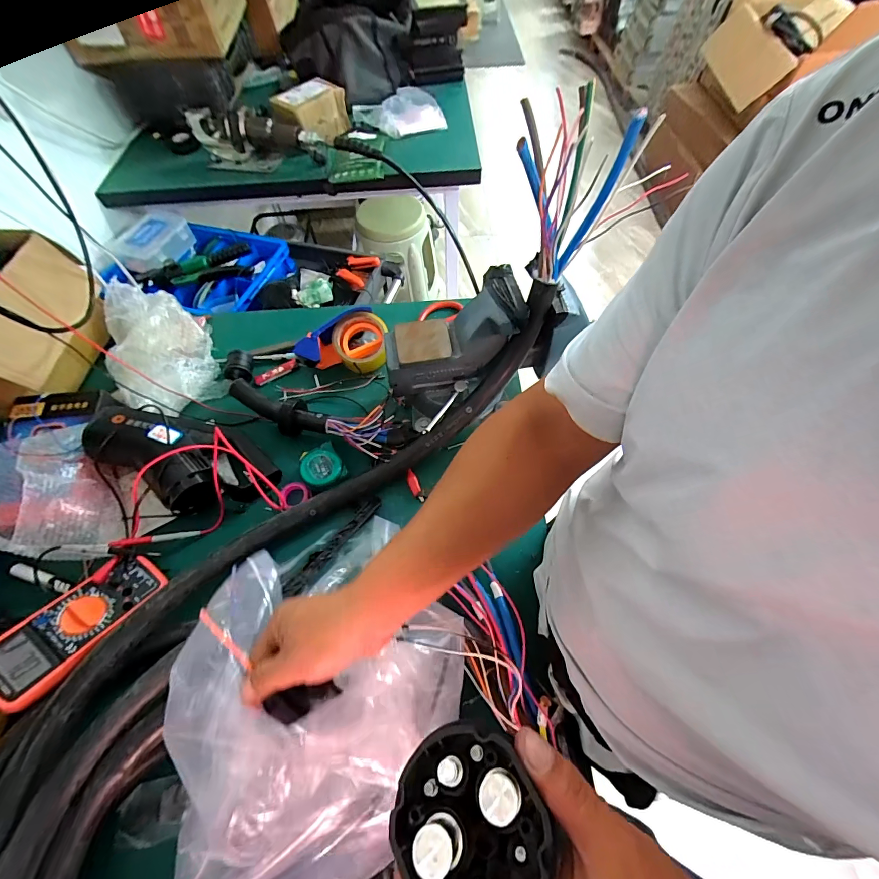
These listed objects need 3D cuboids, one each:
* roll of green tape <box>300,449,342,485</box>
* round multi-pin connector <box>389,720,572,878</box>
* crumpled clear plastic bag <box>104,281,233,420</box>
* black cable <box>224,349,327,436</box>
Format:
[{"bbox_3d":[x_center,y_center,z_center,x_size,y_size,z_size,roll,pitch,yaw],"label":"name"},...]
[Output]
[{"bbox_3d":[-0.175,0.038,0.573,0.056,0.012,0.055,-13,61,-6],"label":"roll of green tape"},{"bbox_3d":[0.014,0.176,0.178,0.064,0.034,0.071,-25,63,-12],"label":"round multi-pin connector"},{"bbox_3d":[-0.486,-0.162,0.675,0.150,0.074,0.280,-27,64,-13],"label":"crumpled clear plastic bag"},{"bbox_3d":[-0.284,-0.066,0.636,0.235,0.045,0.075,37,68,20],"label":"black cable"}]

